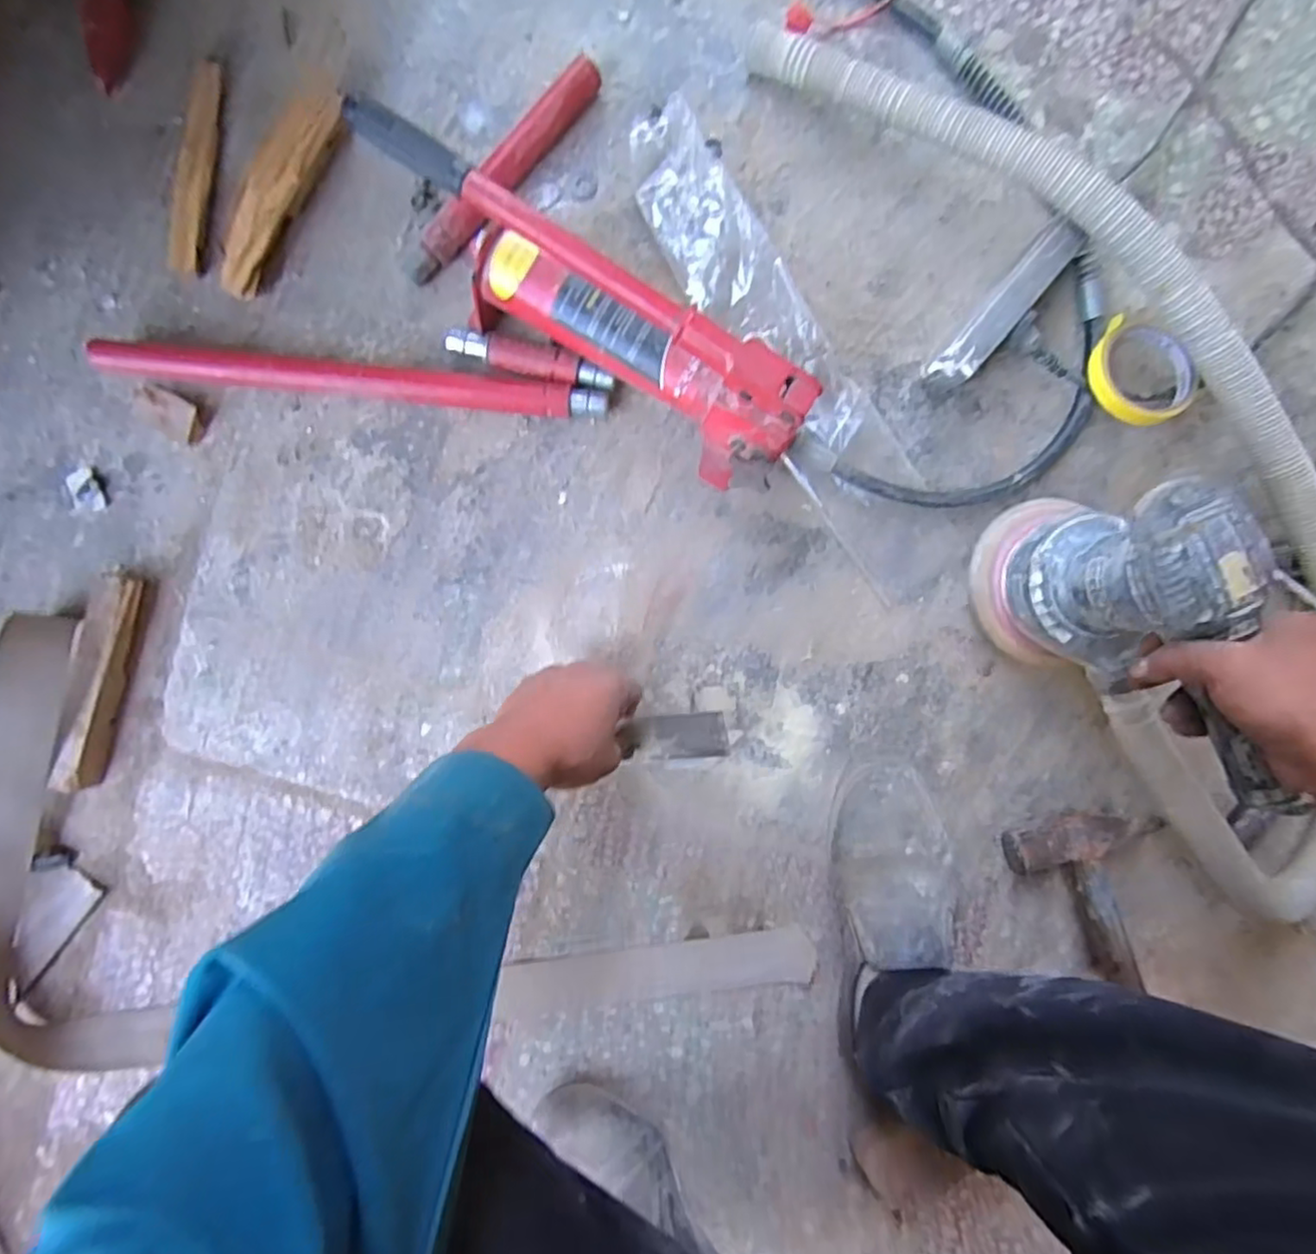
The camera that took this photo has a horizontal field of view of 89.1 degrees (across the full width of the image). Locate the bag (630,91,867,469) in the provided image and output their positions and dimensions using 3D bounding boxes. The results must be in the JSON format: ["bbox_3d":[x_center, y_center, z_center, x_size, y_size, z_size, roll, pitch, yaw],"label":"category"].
[{"bbox_3d":[0.077,-0.304,0.597,0.085,0.024,0.342,-32,89,0],"label":"bag"}]

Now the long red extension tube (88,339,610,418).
[{"bbox_3d":[-0.267,-0.220,0.594,0.439,0.035,0.035,5,89,0],"label":"long red extension tube"}]

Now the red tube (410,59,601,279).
[{"bbox_3d":[-0.135,-0.402,0.593,0.026,0.032,0.238,39,90,0],"label":"red tube"}]

